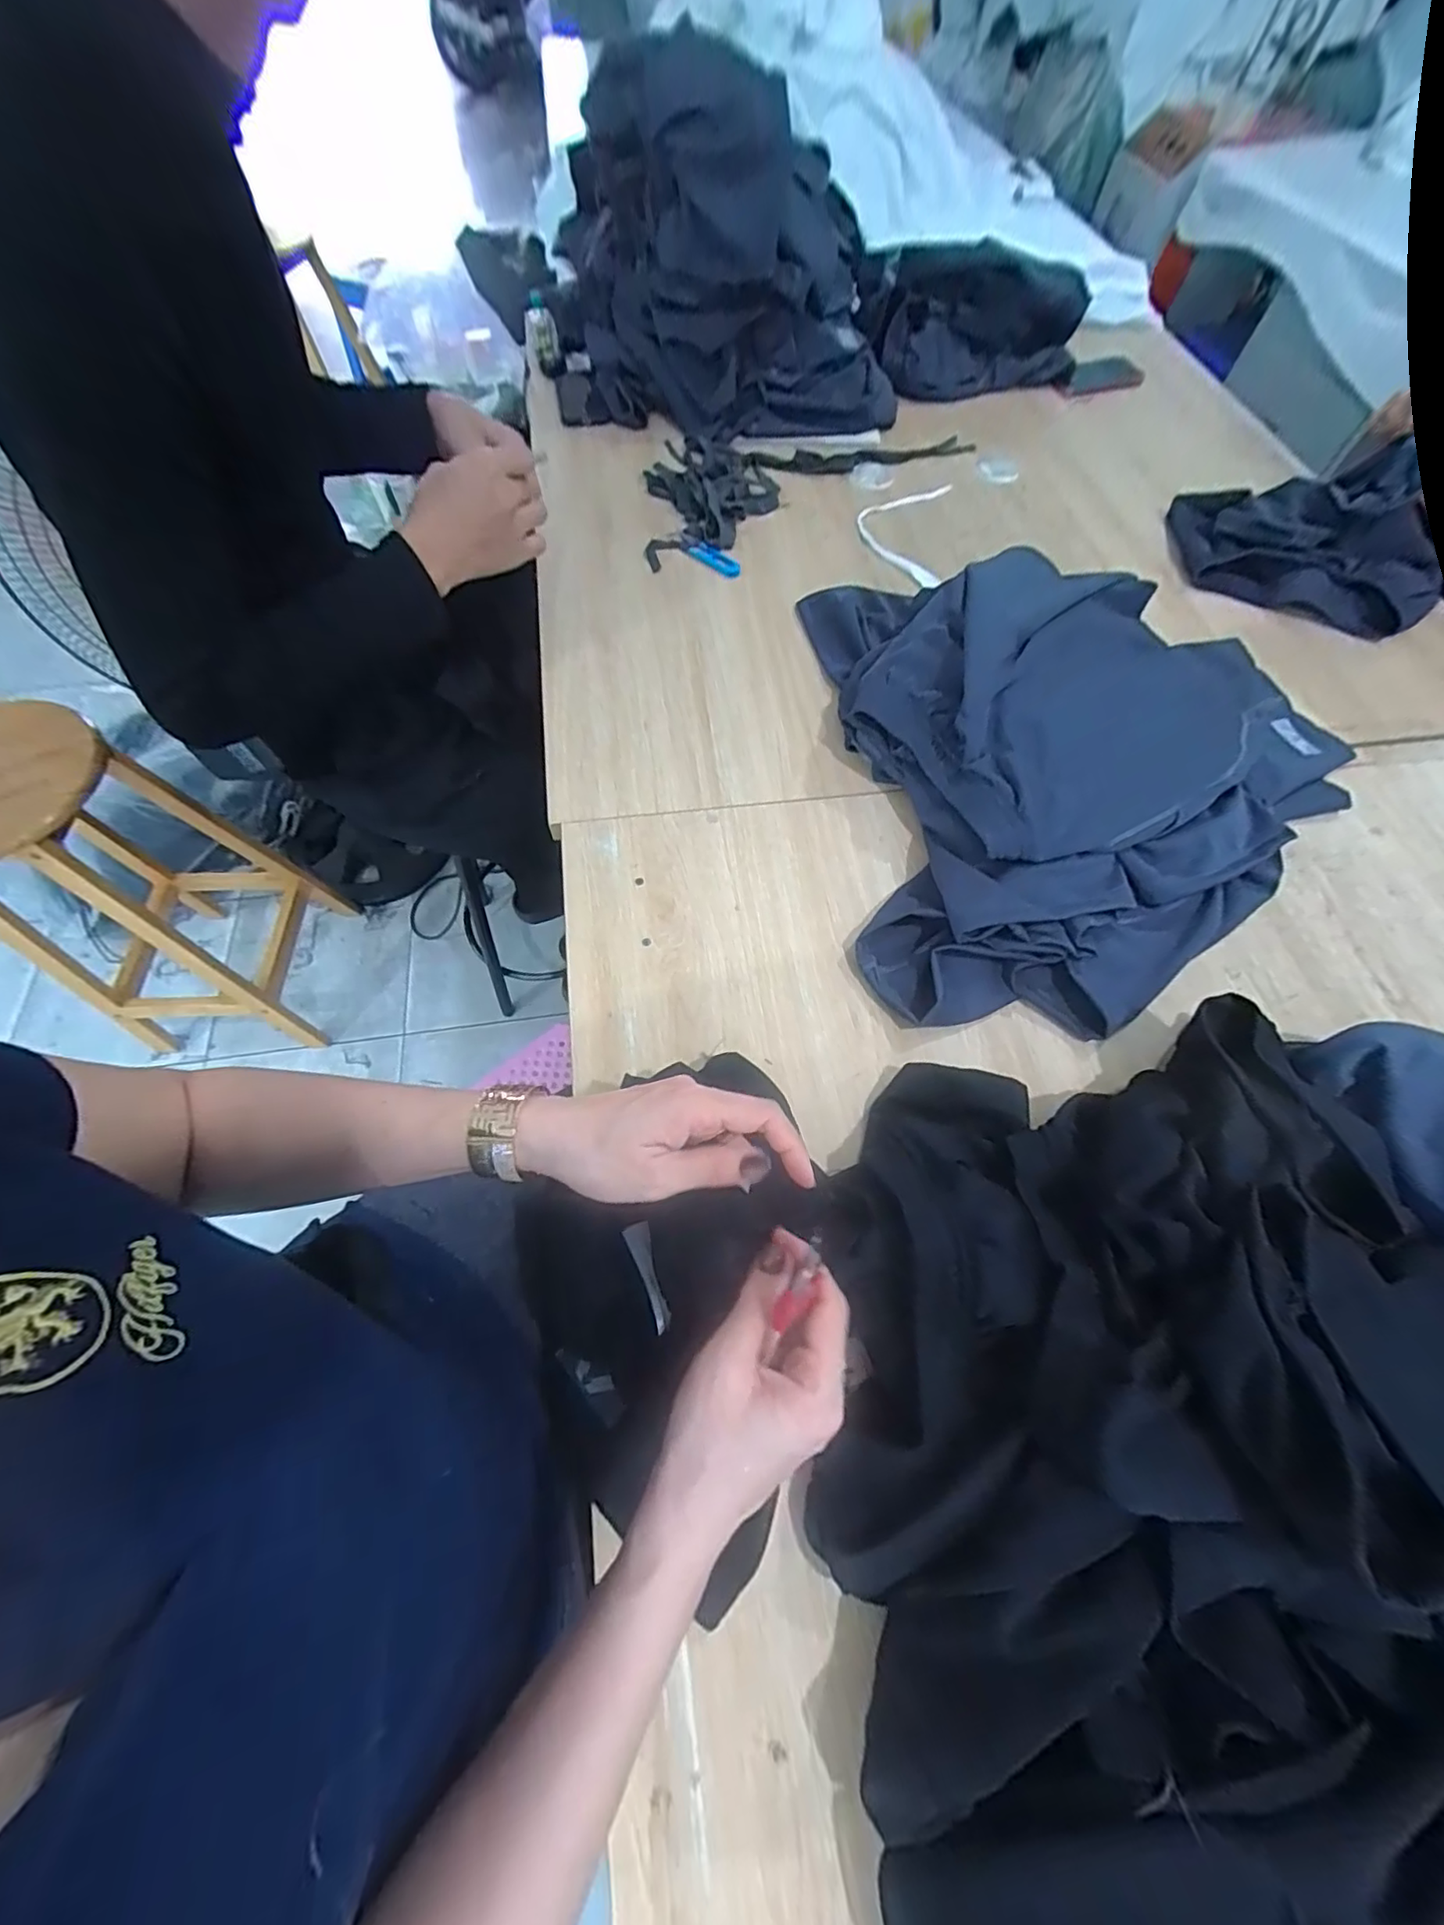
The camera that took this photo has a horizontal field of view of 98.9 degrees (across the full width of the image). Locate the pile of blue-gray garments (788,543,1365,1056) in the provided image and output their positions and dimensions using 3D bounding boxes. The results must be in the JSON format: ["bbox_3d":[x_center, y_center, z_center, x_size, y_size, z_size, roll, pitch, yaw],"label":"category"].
[{"bbox_3d":[0.360,-0.222,0.609,0.485,0.126,0.557,-1,63,-3],"label":"pile of blue-gray garments"}]

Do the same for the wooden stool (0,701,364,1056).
[{"bbox_3d":[-0.993,-0.138,1.074,0.286,0.613,0.340,-1,63,-3],"label":"wooden stool"}]

